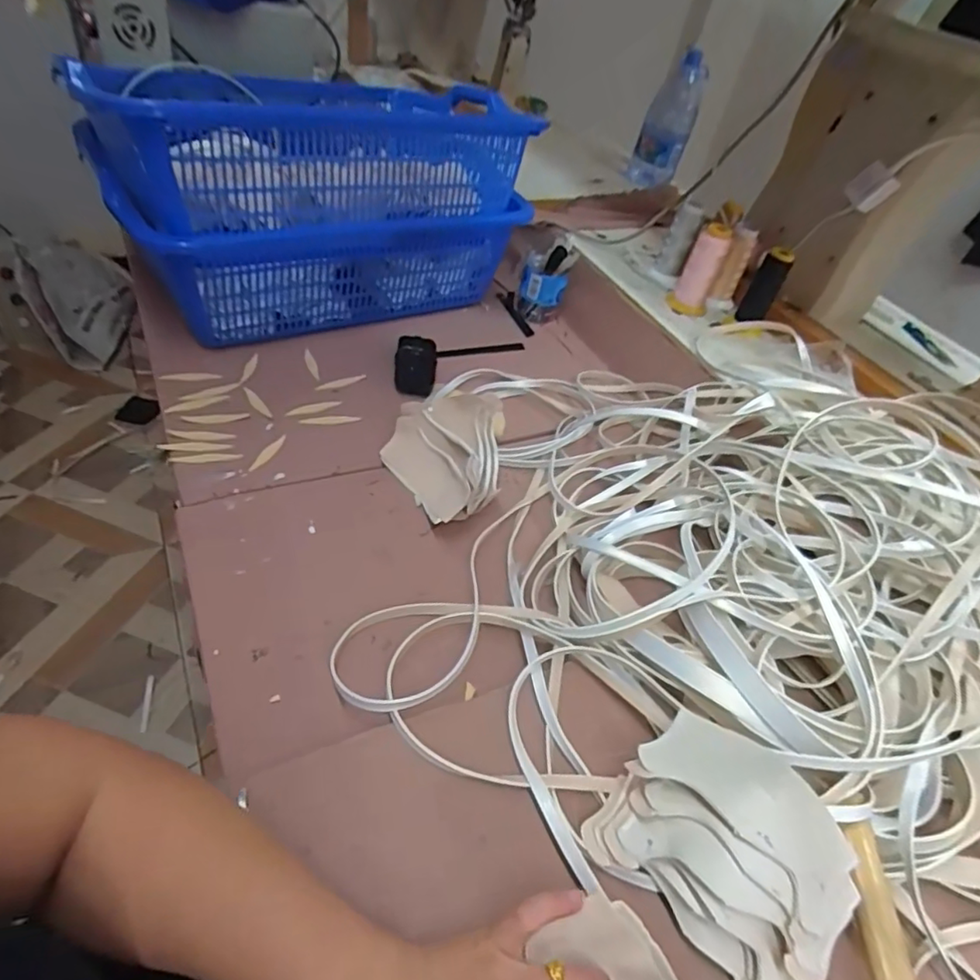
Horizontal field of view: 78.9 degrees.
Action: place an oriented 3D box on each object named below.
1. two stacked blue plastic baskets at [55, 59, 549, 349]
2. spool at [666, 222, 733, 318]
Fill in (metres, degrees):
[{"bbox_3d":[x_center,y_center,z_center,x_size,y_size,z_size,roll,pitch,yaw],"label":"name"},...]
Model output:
[{"bbox_3d":[-0.231,-0.395,0.847,0.526,0.304,0.277,-18,52,-29],"label":"two stacked blue plastic baskets"},{"bbox_3d":[0.304,-0.320,0.865,0.059,0.114,0.048,24,45,11],"label":"spool"}]

